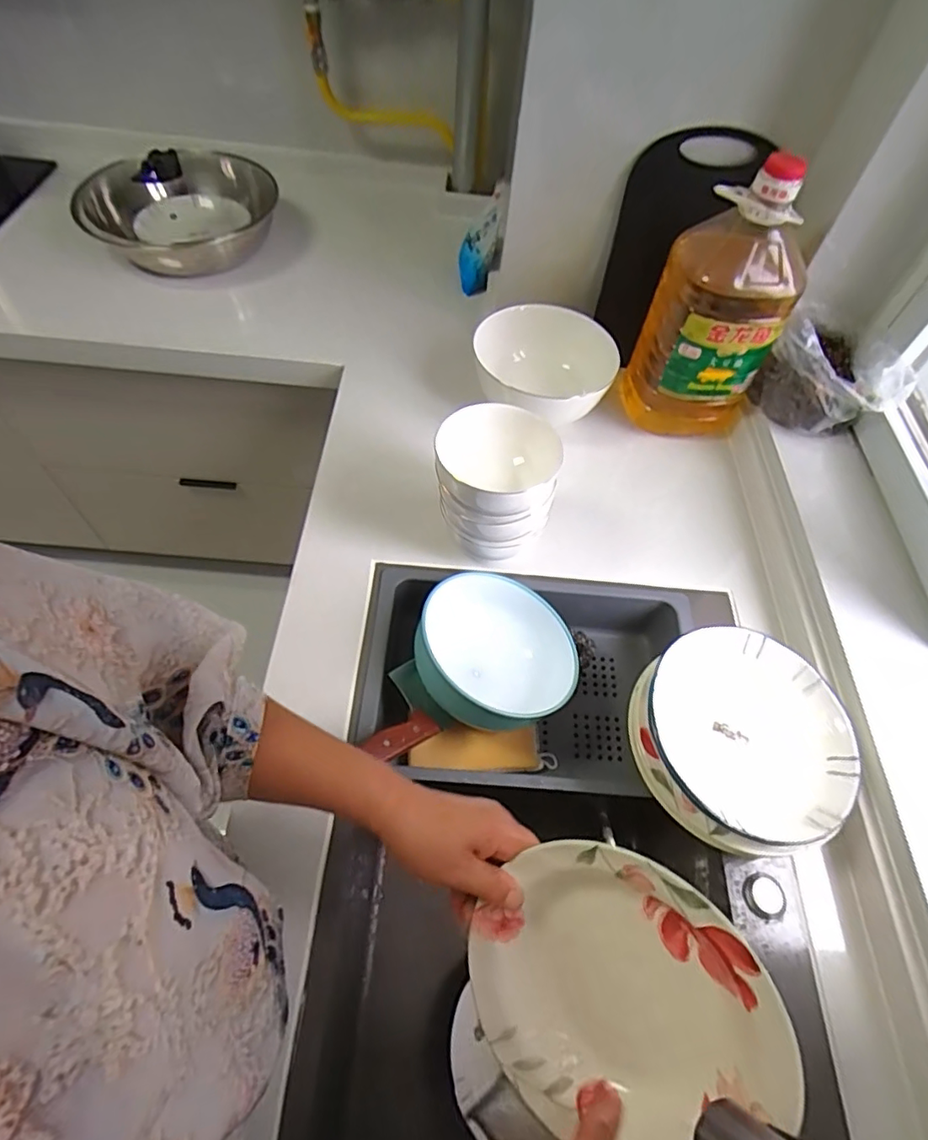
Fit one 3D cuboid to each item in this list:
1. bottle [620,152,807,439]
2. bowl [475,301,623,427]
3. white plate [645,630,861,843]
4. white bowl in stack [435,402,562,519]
[{"bbox_3d":[0.341,-0.339,0.773,0.134,0.354,0.131,-7,59,-8],"label":"bottle"},{"bbox_3d":[0.113,-0.294,0.831,0.177,0.084,0.190,-12,60,-11],"label":"bowl"},{"bbox_3d":[0.277,0.151,0.554,0.198,0.037,0.194,2,59,-3],"label":"white plate"},{"bbox_3d":[0.037,-0.118,0.625,0.132,0.050,0.123,29,61,13],"label":"white bowl in stack"}]

